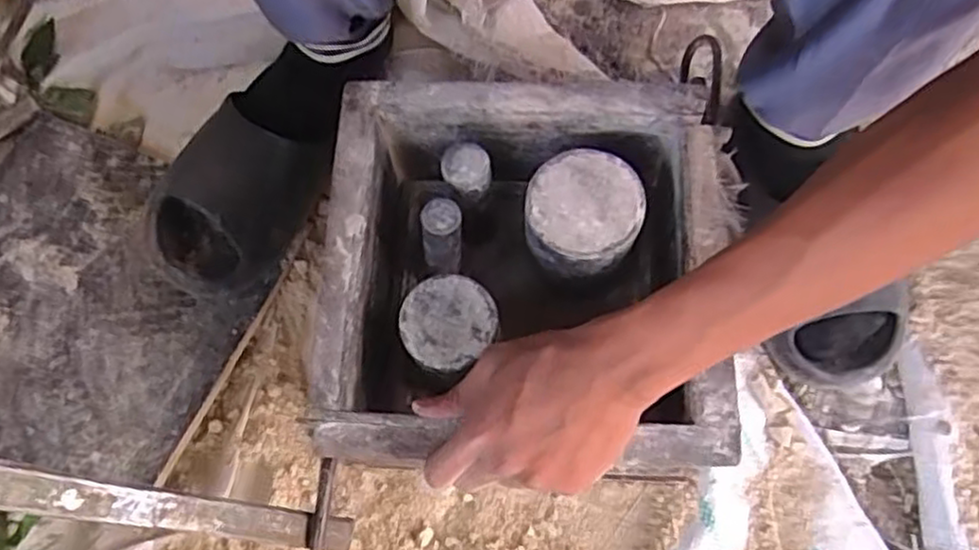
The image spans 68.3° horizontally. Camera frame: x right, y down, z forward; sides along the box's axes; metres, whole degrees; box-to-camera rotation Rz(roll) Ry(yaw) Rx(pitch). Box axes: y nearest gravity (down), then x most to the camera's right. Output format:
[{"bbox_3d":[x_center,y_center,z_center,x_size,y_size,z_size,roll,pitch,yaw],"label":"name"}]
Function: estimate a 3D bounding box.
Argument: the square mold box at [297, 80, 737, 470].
[{"bbox_3d":[0.019,0.004,0.488,0.241,0.109,0.241,3,71,1],"label":"square mold box"}]

